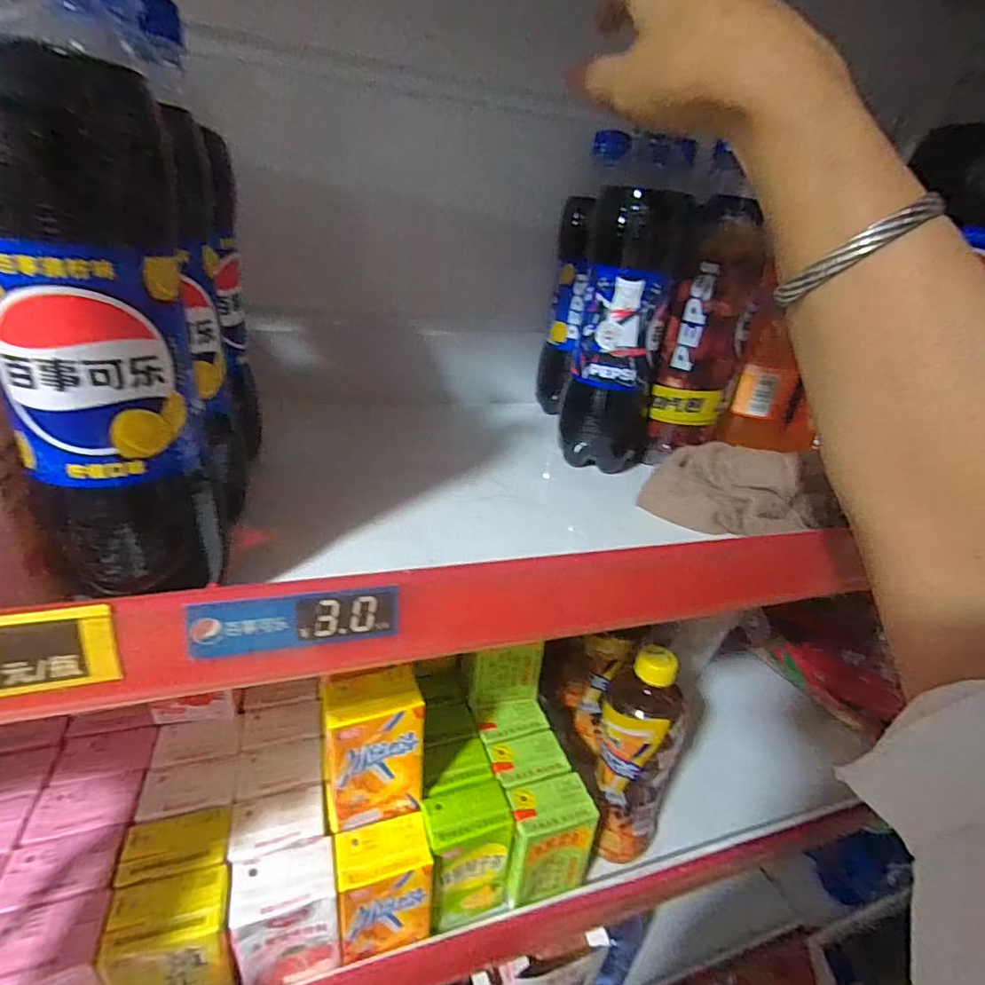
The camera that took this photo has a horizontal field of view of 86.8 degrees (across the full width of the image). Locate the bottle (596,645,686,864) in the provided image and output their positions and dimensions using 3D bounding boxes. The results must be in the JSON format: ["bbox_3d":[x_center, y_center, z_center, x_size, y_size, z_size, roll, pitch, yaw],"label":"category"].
[{"bbox_3d":[0.121,0.224,0.444,0.067,0.196,0.053,23,32,28],"label":"bottle"}]

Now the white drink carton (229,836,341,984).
[{"bbox_3d":[-0.142,0.294,0.364,0.063,0.087,0.045,-4,29,-20],"label":"white drink carton"}]

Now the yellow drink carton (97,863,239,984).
[{"bbox_3d":[-0.207,0.299,0.345,0.067,0.087,0.047,-3,29,-17],"label":"yellow drink carton"}]

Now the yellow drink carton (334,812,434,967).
[{"bbox_3d":[-0.081,0.292,0.387,0.065,0.083,0.048,-3,29,-18],"label":"yellow drink carton"}]

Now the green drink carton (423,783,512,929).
[{"bbox_3d":[-0.020,0.289,0.417,0.066,0.100,0.047,-3,29,-17],"label":"green drink carton"}]

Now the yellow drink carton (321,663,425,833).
[{"bbox_3d":[-0.088,0.187,0.384,0.067,0.107,0.047,-4,29,-19],"label":"yellow drink carton"}]

